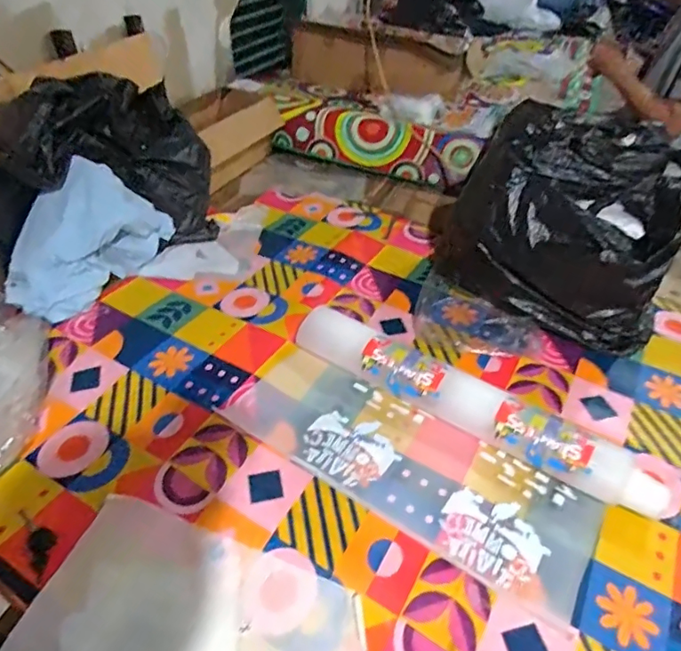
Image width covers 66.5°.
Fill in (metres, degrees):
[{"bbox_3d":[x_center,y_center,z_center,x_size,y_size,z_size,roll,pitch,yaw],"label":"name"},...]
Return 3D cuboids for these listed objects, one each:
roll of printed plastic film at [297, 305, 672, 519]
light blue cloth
[{"bbox_3d":[0.205,0.138,0.910,0.649,0.082,0.090,26,47,22],"label":"roll of printed plastic film"},{"bbox_3d":[-0.540,-0.194,1.100,0.123,0.222,0.364,23,46,19],"label":"light blue cloth"}]

